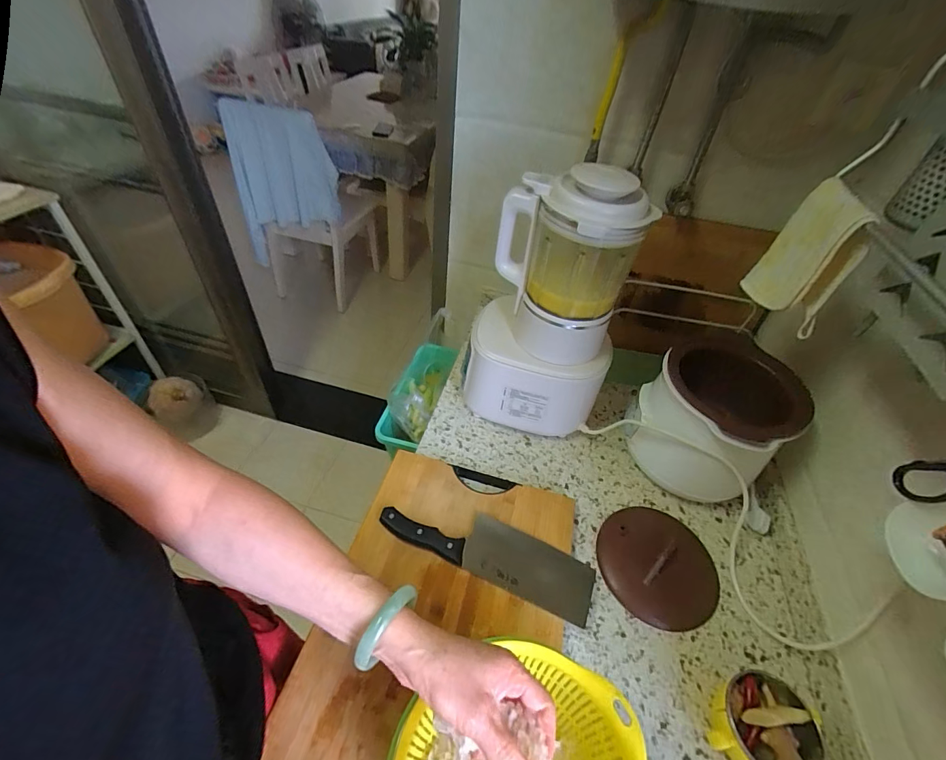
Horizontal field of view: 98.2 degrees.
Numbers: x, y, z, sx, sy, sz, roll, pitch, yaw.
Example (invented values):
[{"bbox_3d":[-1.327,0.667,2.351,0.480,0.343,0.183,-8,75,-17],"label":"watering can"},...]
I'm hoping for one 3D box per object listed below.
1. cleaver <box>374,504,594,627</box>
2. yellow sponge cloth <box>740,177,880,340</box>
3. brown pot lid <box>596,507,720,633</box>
[{"bbox_3d":[0.022,0.230,0.564,0.291,0.016,0.086,23,44,10],"label":"cleaver"},{"bbox_3d":[0.406,-0.150,0.495,0.050,0.147,0.122,0,46,-8],"label":"yellow sponge cloth"},{"bbox_3d":[0.268,0.255,0.582,0.165,0.042,0.162,4,45,-4],"label":"brown pot lid"}]

